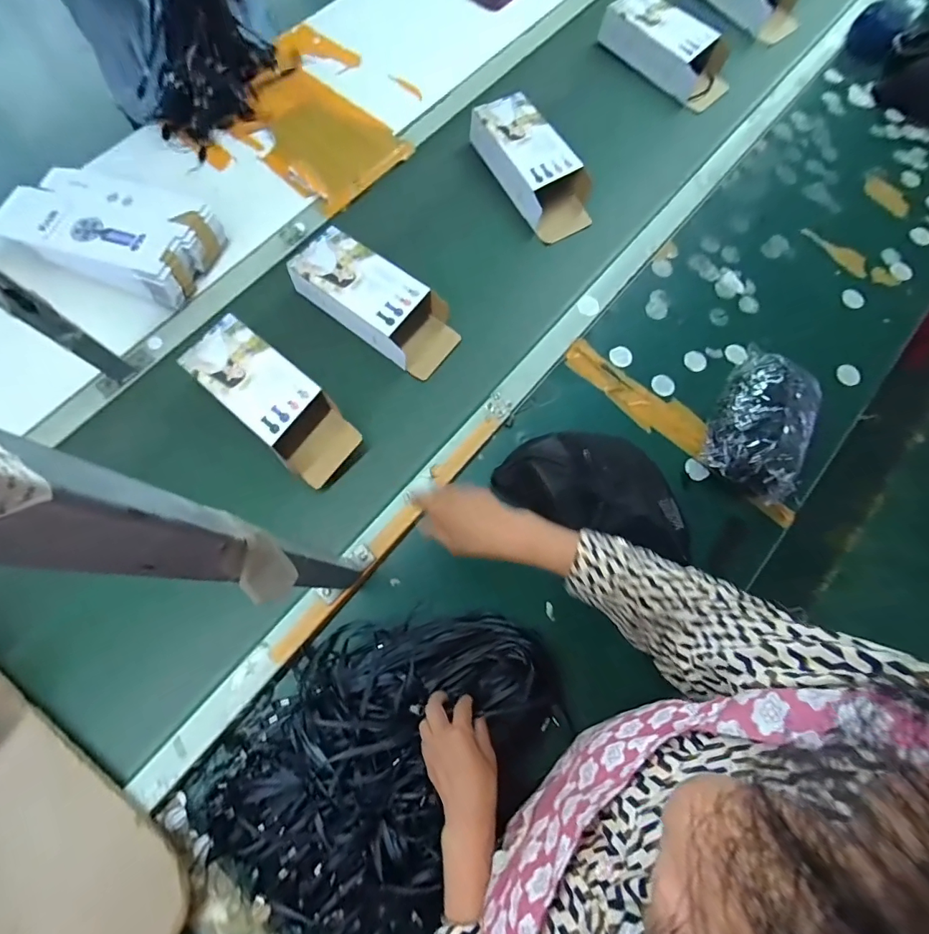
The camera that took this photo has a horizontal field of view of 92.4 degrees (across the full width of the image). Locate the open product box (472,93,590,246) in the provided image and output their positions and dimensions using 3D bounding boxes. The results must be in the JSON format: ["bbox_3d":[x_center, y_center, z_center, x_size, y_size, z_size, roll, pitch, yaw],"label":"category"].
[{"bbox_3d":[0.113,-0.497,0.737,0.111,0.053,0.250,-31,79,-9],"label":"open product box"}]

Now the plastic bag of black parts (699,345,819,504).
[{"bbox_3d":[0.416,-0.068,0.624,0.121,0.076,0.220,28,76,5],"label":"plastic bag of black parts"}]

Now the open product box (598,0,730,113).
[{"bbox_3d":[0.372,-0.777,0.821,0.097,0.066,0.263,-37,80,-11],"label":"open product box"}]

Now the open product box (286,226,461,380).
[{"bbox_3d":[-0.129,-0.244,0.663,0.250,0.055,0.108,36,77,7],"label":"open product box"}]

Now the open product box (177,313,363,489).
[{"bbox_3d":[-0.258,-0.090,0.607,0.249,0.068,0.096,42,78,9],"label":"open product box"}]

